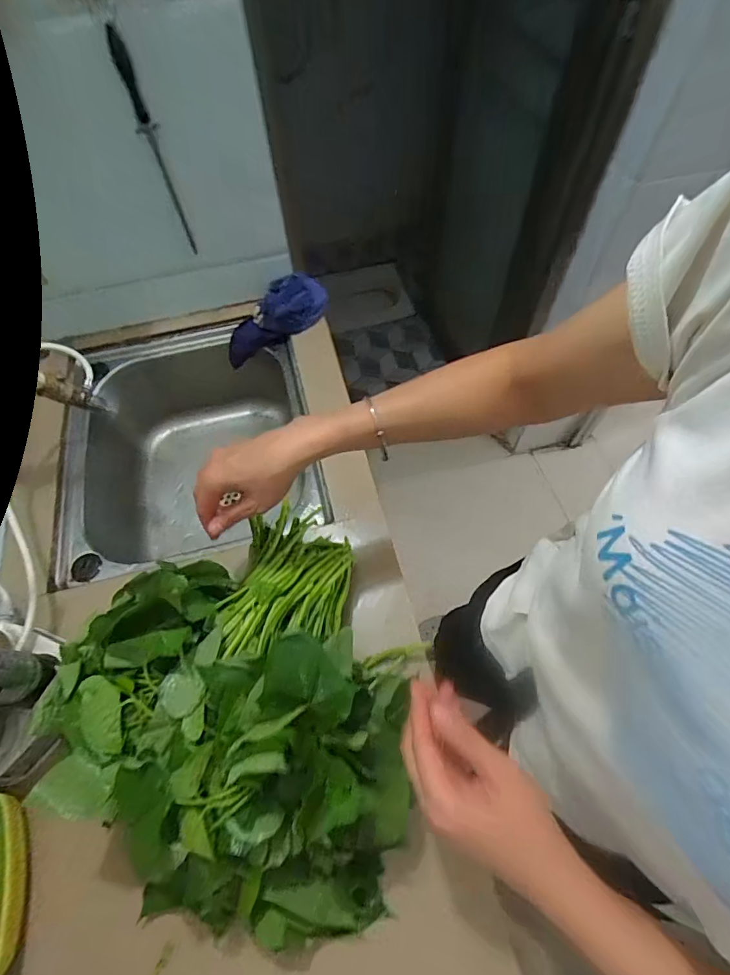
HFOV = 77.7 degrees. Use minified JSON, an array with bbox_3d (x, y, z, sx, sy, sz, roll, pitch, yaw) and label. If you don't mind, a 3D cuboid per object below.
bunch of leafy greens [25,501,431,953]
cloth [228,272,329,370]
[{"bbox_3d":[-0.090,0.189,0.424,0.314,0.153,0.290,-1,61,1],"label":"bunch of leafy greens"},{"bbox_3d":[-0.157,-0.283,0.767,0.199,0.054,0.069,-36,64,8],"label":"cloth"}]

